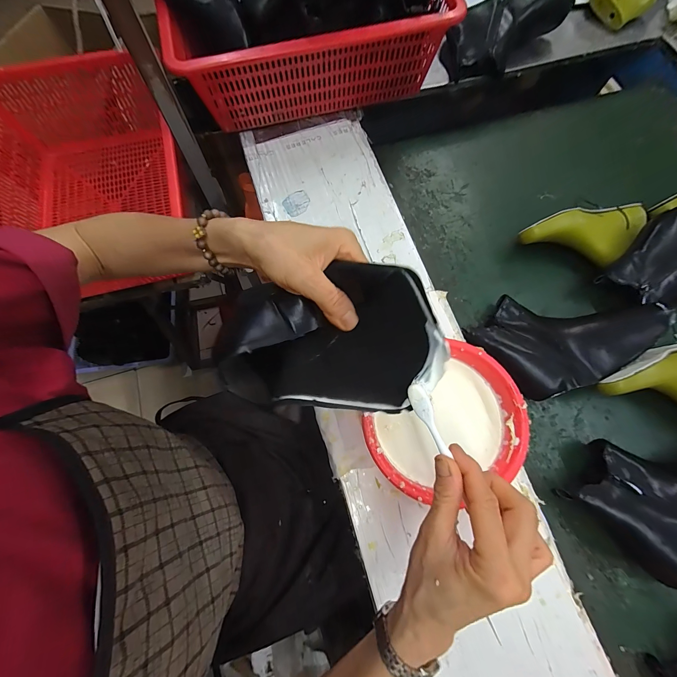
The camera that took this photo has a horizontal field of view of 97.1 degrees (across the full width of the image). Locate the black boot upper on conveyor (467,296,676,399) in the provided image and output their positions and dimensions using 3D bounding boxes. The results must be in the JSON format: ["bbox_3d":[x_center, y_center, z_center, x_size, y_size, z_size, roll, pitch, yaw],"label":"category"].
[{"bbox_3d":[0.336,-0.007,0.457,0.227,0.092,0.158,-25,75,-9],"label":"black boot upper on conveyor"}]

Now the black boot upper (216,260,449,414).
[{"bbox_3d":[-0.014,0.001,0.249,0.199,0.065,0.125,7,105,9],"label":"black boot upper"}]

